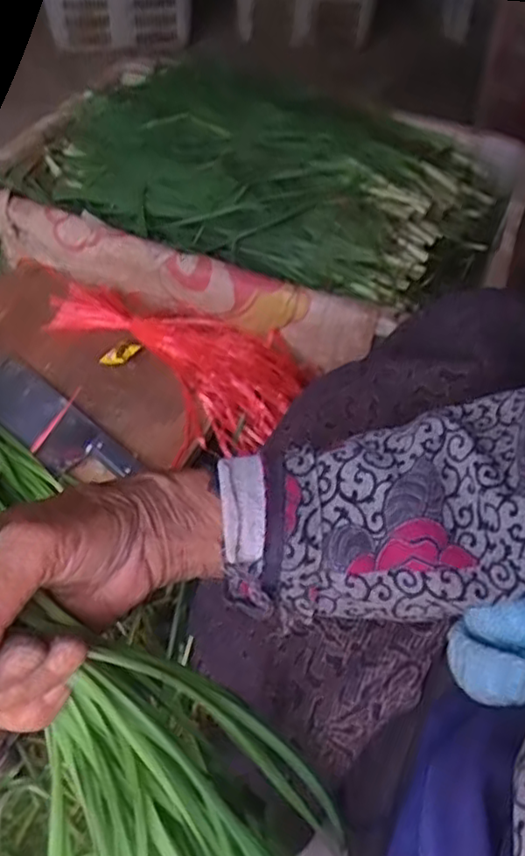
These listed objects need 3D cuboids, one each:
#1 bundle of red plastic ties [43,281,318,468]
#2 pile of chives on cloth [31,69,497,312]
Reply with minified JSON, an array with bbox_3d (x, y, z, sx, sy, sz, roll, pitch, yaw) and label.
[{"bbox_3d":[-0.113,-0.074,0.781,0.305,0.057,0.183,20,52,12],"label":"bundle of red plastic ties"},{"bbox_3d":[0.011,-0.328,0.883,0.586,0.108,0.314,13,51,7],"label":"pile of chives on cloth"}]

